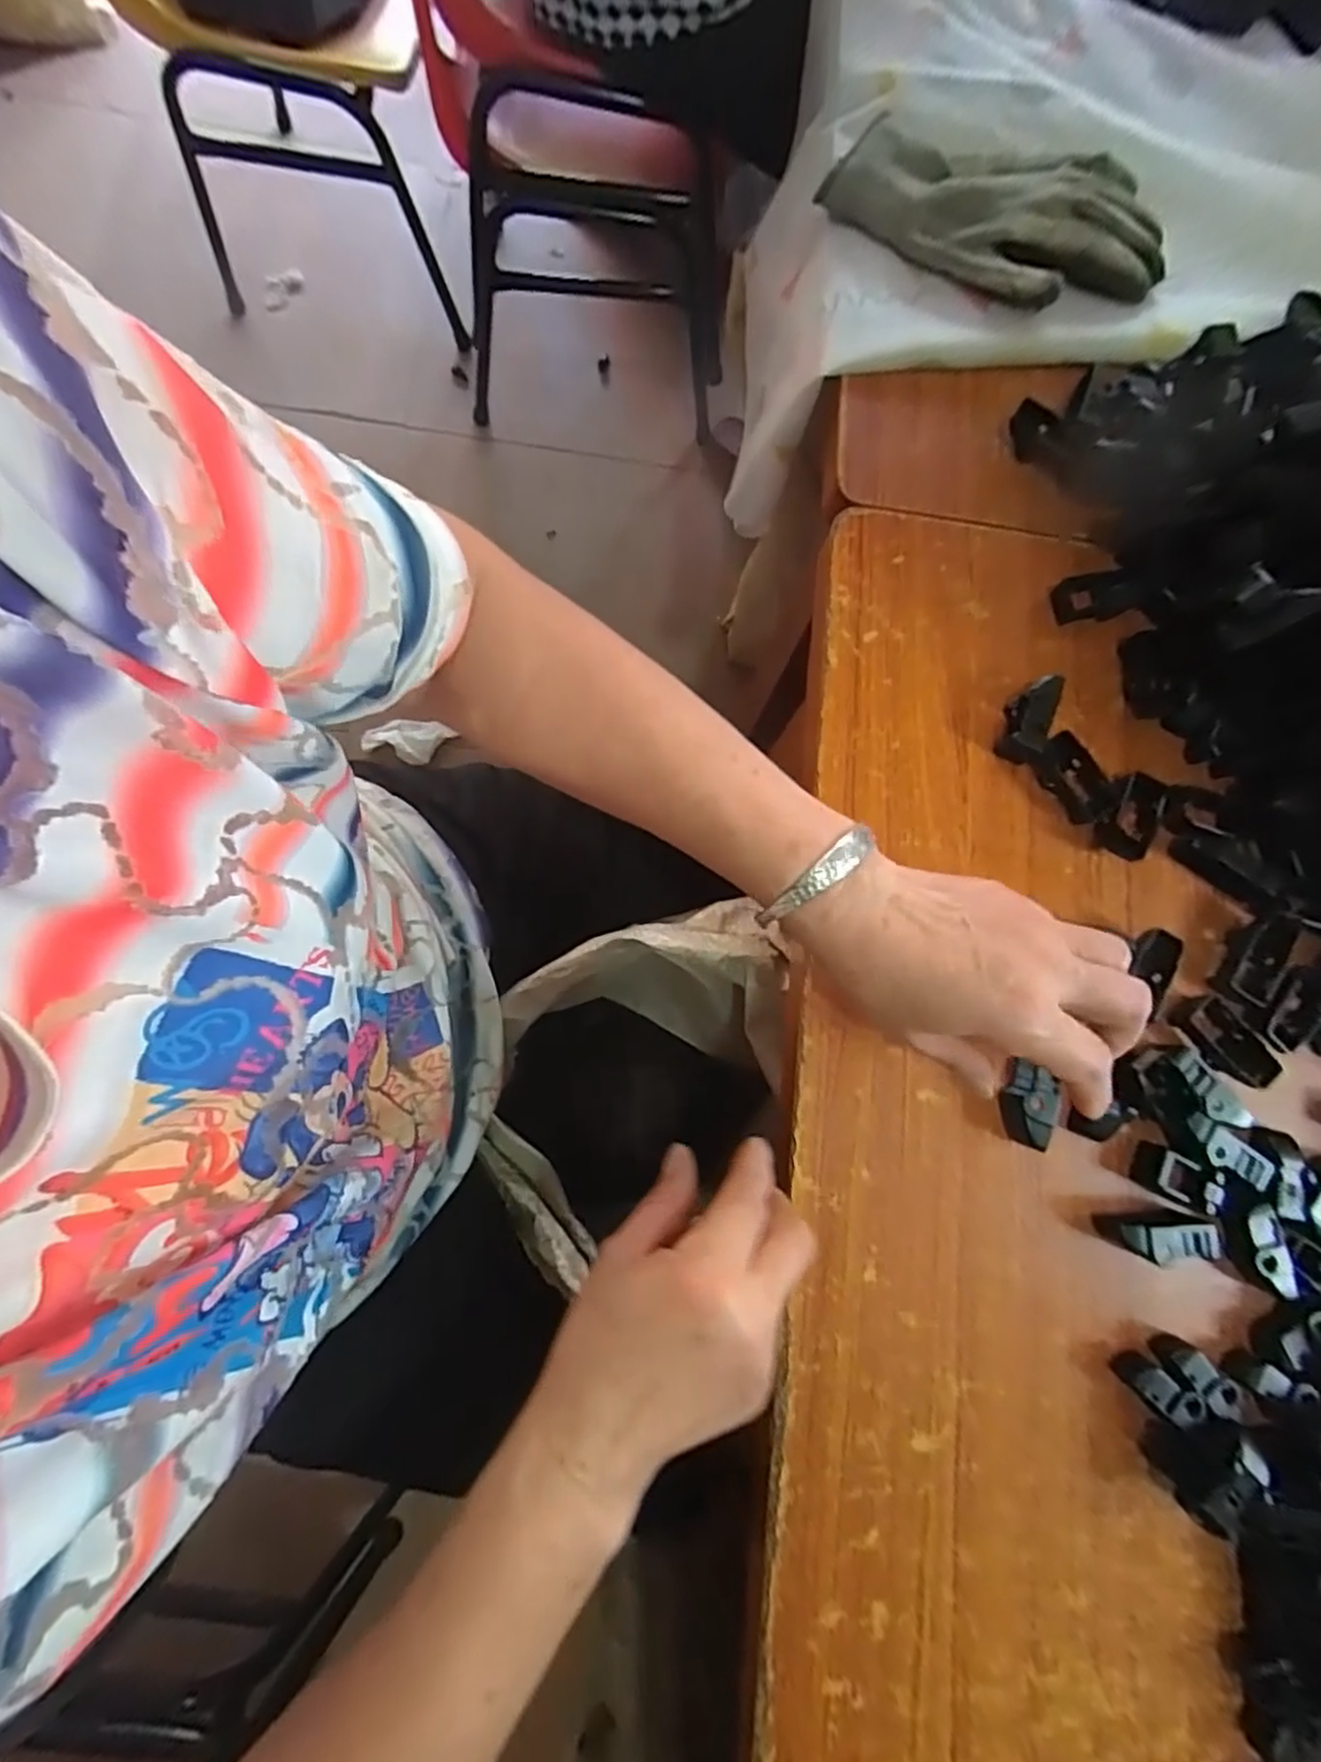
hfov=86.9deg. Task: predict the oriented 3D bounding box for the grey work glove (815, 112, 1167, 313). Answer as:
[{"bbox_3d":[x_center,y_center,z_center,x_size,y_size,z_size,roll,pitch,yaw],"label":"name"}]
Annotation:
[{"bbox_3d":[0.216,-0.422,0.442,0.207,0.029,0.113,23,79,-1],"label":"grey work glove"}]

